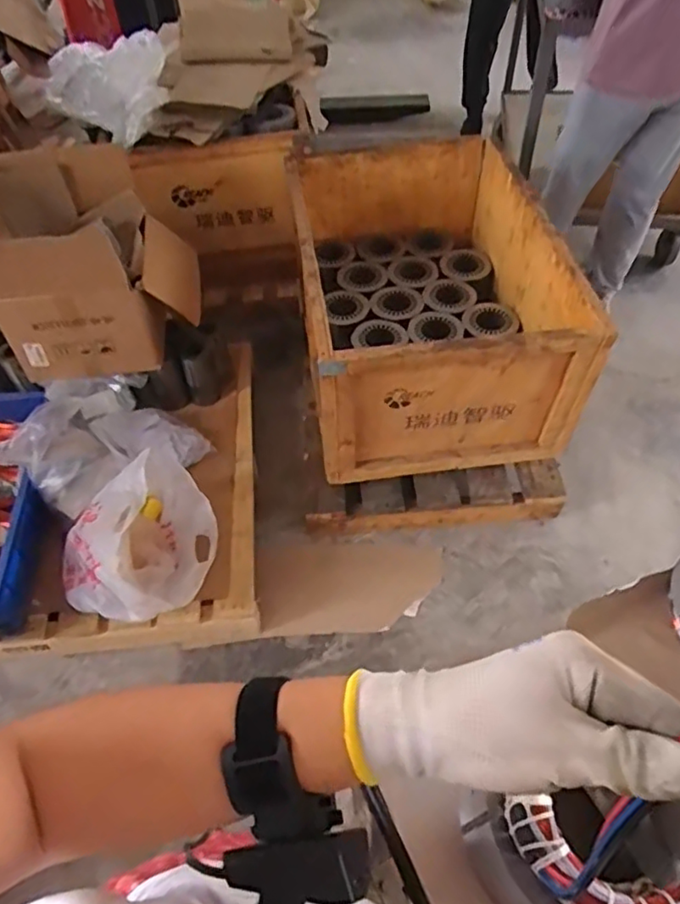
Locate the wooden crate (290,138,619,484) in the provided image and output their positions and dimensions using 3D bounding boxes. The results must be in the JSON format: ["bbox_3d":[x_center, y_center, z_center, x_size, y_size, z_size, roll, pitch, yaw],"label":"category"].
[{"bbox_3d":[0.219,-0.438,1.642,0.610,0.409,0.920,-5,52,-2],"label":"wooden crate"}]

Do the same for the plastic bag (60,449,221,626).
[{"bbox_3d":[-0.456,0.191,1.354,0.363,0.233,0.368,35,61,26],"label":"plastic bag"}]

